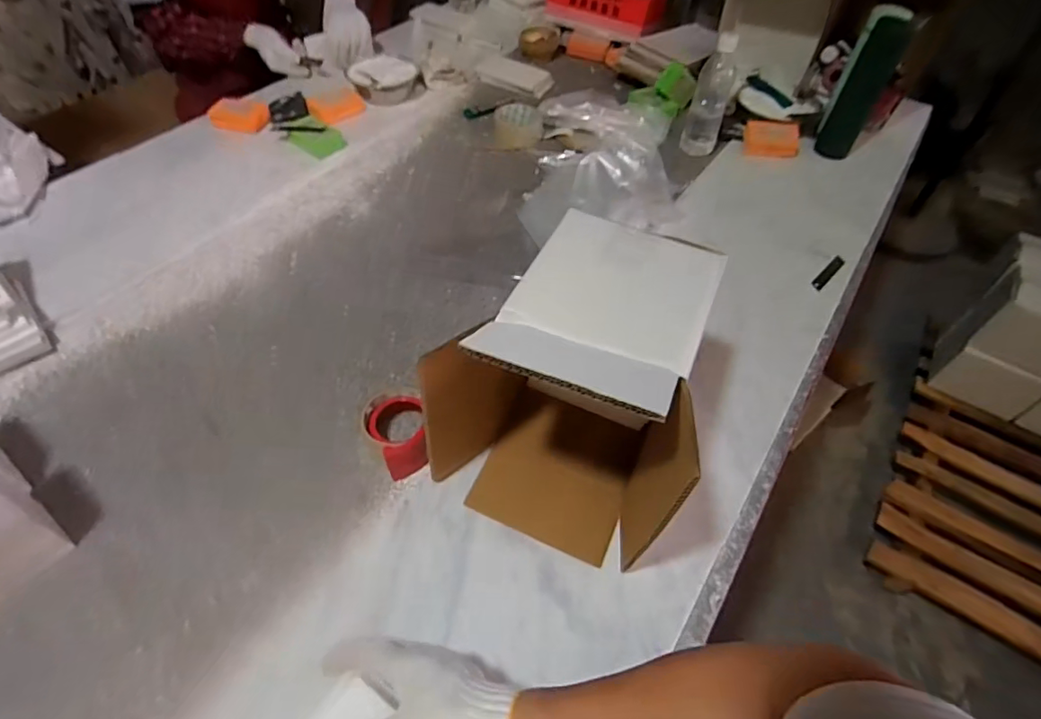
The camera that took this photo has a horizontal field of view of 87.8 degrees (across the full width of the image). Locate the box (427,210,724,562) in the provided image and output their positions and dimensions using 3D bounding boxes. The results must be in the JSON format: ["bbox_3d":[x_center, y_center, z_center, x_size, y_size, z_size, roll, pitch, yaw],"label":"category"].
[{"bbox_3d":[0.065,0.030,0.539,0.214,0.223,0.217,22,55,14],"label":"box"}]

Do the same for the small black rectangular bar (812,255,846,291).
[{"bbox_3d":[0.483,-0.135,0.847,0.016,0.006,0.093,38,60,24],"label":"small black rectangular bar"}]

